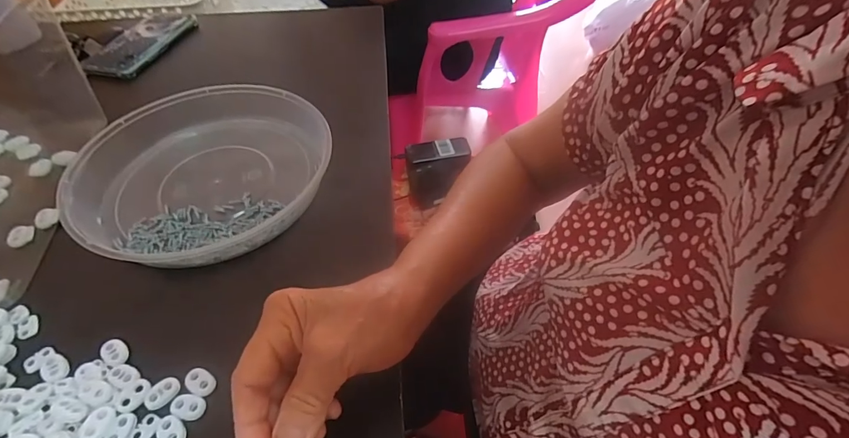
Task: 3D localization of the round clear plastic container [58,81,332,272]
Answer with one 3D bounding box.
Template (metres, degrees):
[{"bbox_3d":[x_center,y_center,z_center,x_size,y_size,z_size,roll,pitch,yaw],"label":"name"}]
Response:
[{"bbox_3d":[-0.213,-0.044,0.412,0.208,0.054,0.225,0,50,1],"label":"round clear plastic container"}]

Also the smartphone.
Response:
[{"bbox_3d":[-0.408,-0.252,0.597,0.084,0.015,0.164,13,52,5],"label":"smartphone"}]

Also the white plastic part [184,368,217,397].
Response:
[{"bbox_3d":[-0.156,0.113,0.292,0.022,0.005,0.015,26,55,21],"label":"white plastic part"}]

